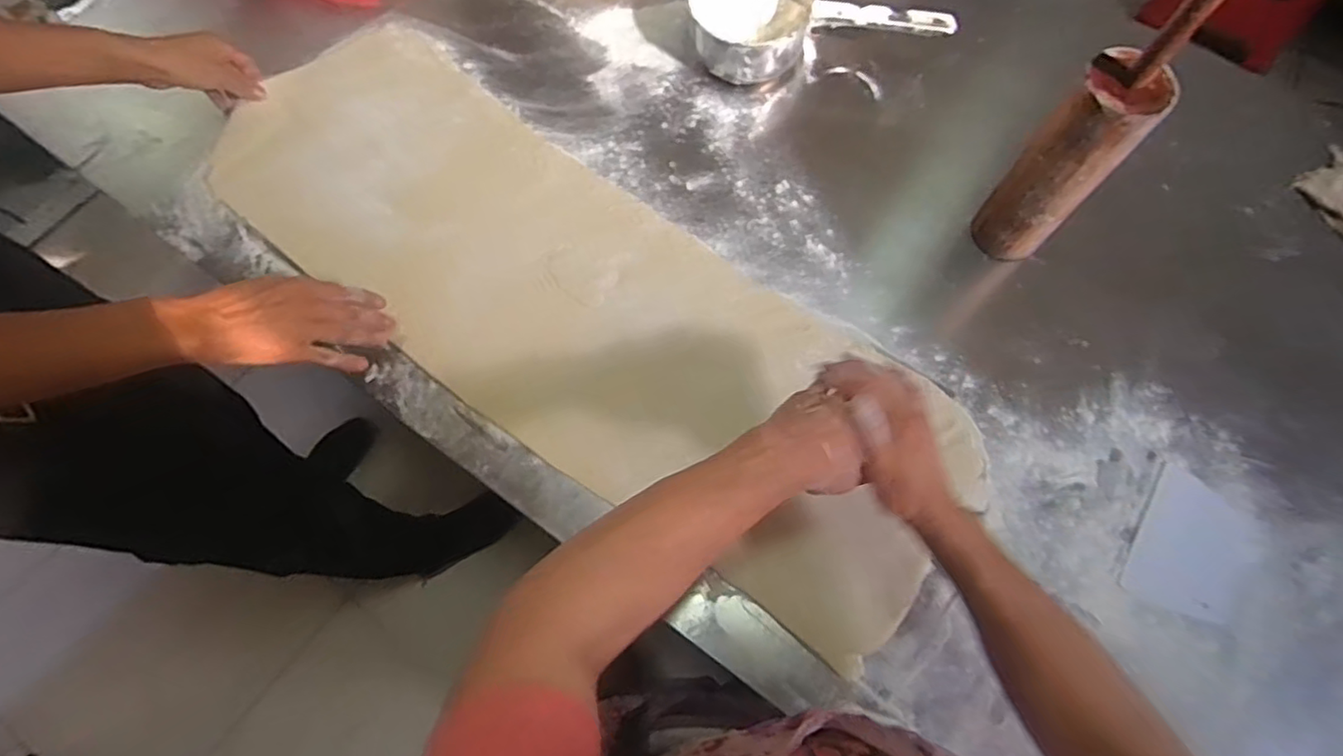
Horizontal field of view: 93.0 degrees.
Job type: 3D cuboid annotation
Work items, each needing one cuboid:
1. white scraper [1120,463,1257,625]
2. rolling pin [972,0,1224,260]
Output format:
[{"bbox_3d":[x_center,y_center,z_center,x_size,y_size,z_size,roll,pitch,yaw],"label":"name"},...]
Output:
[{"bbox_3d":[0.551,0.180,0.671,0.114,0.006,0.145,30,73,4],"label":"white scraper"},{"bbox_3d":[0.404,-0.240,0.604,0.070,0.402,0.083,-36,74,-14],"label":"rolling pin"}]

